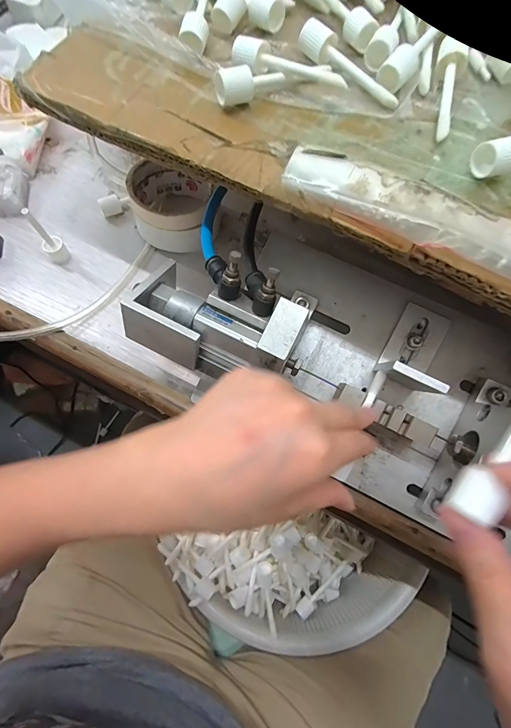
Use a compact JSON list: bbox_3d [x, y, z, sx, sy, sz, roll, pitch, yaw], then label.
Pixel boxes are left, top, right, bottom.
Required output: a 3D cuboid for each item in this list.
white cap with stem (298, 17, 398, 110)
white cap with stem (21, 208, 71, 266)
[{"bbox_3d":[0.063,-0.199,0.230,0.081,0.016,0.015,43,77,14],"label":"white cap with stem"},{"bbox_3d":[-0.201,-0.123,0.331,0.020,0.060,0.018,-21,62,-3],"label":"white cap with stem"}]

